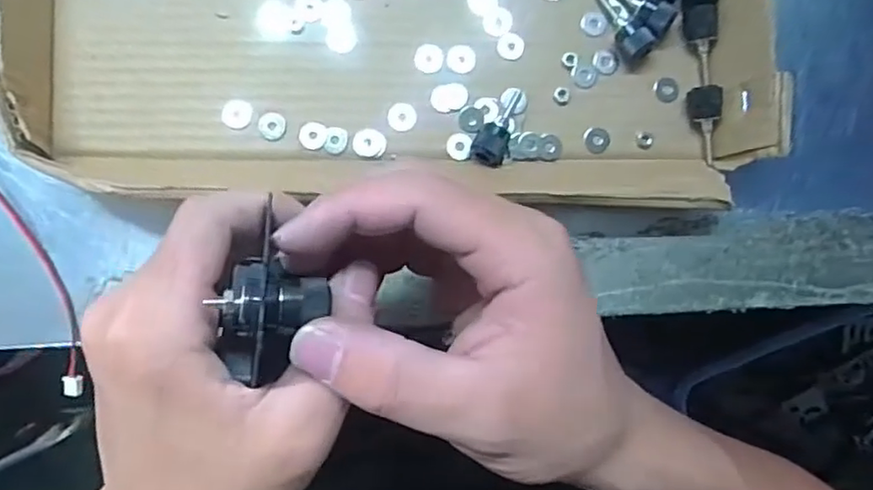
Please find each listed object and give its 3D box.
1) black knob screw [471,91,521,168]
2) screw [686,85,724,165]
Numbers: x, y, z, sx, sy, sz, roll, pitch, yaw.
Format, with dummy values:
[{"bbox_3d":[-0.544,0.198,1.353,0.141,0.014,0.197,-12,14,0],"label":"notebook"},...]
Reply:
[{"bbox_3d":[0.029,-0.053,0.288,0.016,0.012,0.037,29,73,-5],"label":"black knob screw"},{"bbox_3d":[0.126,-0.056,0.292,0.015,0.012,0.034,-14,106,-5],"label":"screw"}]

